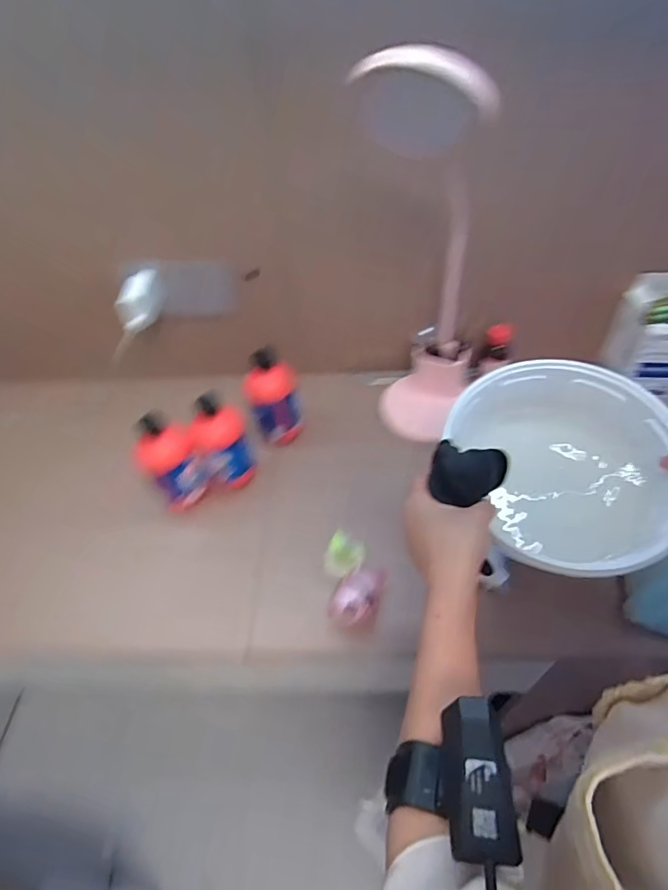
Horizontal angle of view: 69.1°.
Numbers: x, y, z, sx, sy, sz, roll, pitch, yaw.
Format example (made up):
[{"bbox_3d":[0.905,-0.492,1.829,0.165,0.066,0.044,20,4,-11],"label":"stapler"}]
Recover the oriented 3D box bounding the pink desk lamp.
[{"bbox_3d":[0.118,-0.225,0.623,0.137,0.481,0.196,11,52,13],"label":"pink desk lamp"}]

